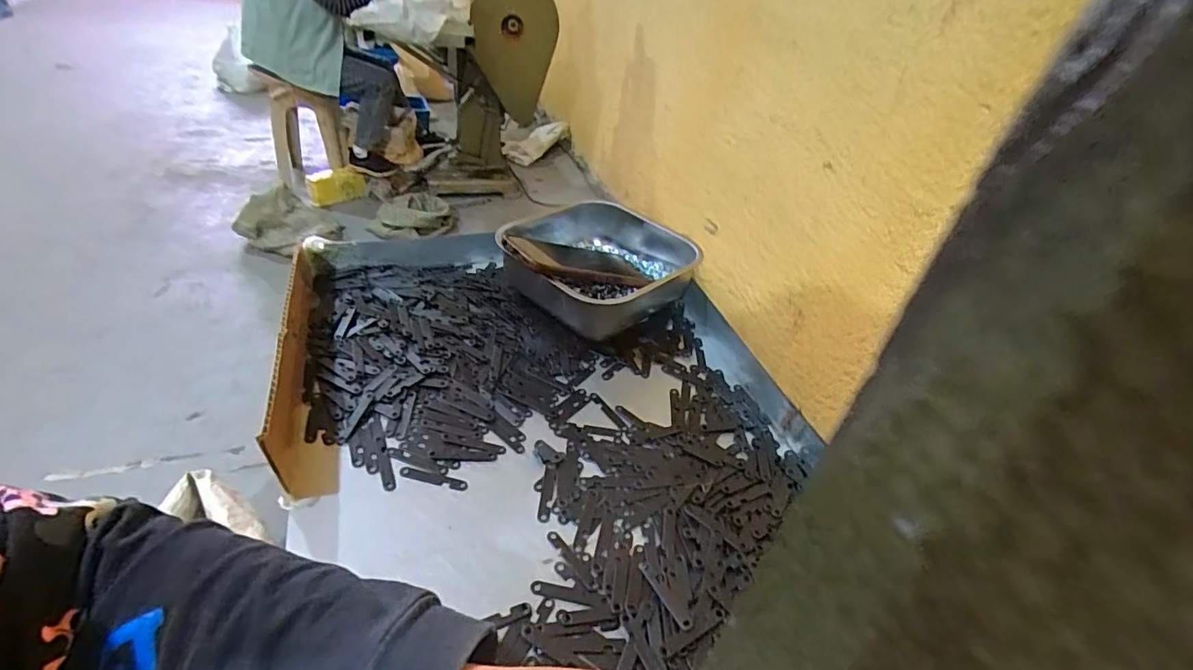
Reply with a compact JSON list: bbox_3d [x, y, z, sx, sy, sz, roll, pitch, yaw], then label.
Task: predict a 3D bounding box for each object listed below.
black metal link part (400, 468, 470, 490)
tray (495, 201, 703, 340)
[{"bbox_3d":[-0.122,0.108,0.412,0.051,0.004,0.008,11,38,5],"label":"black metal link part"},{"bbox_3d":[-0.006,-0.074,0.602,0.174,0.081,0.188,25,41,22],"label":"tray"}]

